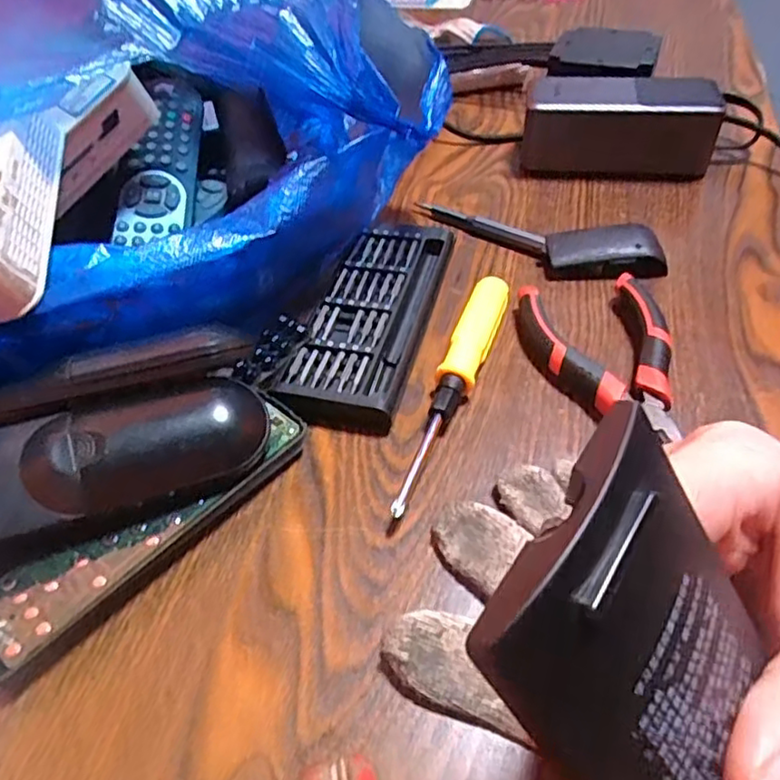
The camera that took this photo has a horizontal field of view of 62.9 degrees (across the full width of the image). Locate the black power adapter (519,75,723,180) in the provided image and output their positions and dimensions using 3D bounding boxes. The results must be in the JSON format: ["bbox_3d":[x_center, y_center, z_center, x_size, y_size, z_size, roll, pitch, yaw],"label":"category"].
[{"bbox_3d":[0.167,-0.194,0.463,0.133,0.054,0.056,9,50,2],"label":"black power adapter"}]

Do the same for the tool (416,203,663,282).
[{"bbox_3d":[0.092,-0.098,0.404,0.157,0.019,0.048,17,51,20],"label":"tool"}]

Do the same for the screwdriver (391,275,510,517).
[{"bbox_3d":[0.034,-0.005,0.321,0.019,0.019,0.152,13,50,17],"label":"screwdriver"}]

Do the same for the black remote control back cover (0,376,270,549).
[{"bbox_3d":[-0.150,0.041,0.261,0.201,0.033,0.051,-15,53,-17],"label":"black remote control back cover"}]

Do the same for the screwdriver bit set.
[{"bbox_3d":[-0.010,-0.043,0.357,0.060,0.014,0.151,9,49,13],"label":"screwdriver bit set"}]

